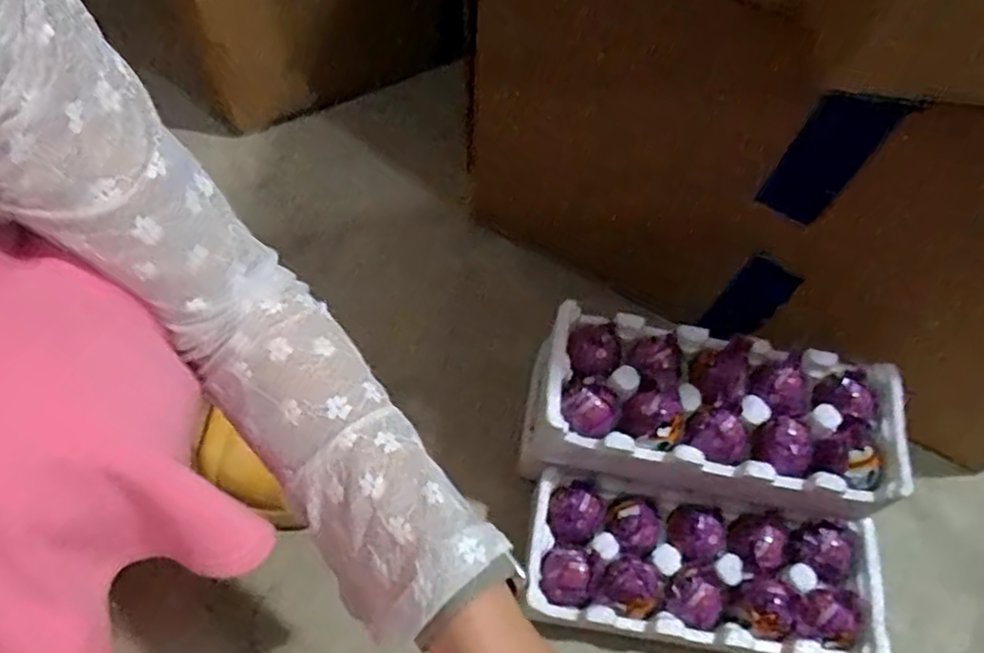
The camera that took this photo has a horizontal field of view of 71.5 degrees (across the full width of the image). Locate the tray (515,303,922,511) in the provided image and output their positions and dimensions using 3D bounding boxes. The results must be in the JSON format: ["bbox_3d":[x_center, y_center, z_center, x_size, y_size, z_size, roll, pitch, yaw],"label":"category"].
[{"bbox_3d":[0.185,0.081,0.591,0.295,0.096,0.133,9,58,2],"label":"tray"}]

